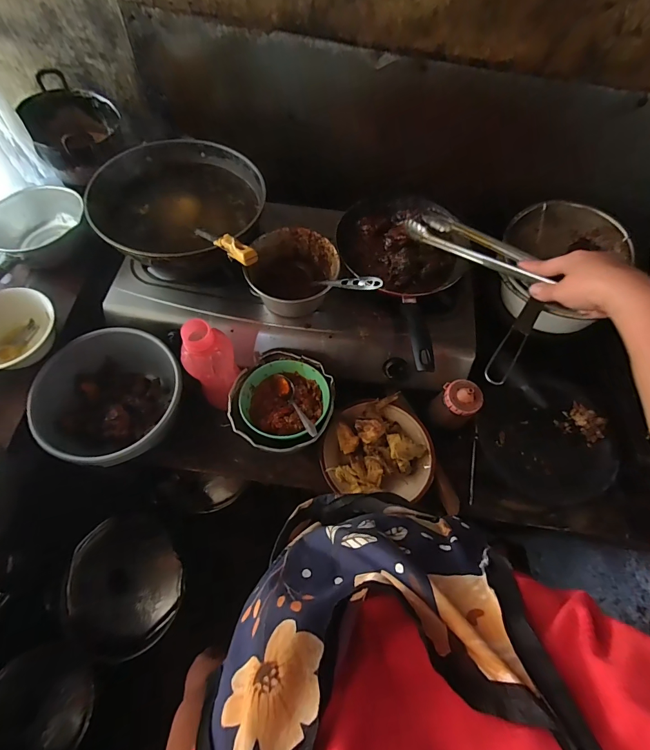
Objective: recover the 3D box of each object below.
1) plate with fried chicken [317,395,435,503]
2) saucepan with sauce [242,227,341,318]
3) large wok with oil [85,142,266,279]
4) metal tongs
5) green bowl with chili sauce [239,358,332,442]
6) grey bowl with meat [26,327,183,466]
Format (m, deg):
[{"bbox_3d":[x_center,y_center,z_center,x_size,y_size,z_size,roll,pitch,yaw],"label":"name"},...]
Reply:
[{"bbox_3d":[0.099,0.126,0.667,0.202,0.055,0.198,5,65,-1],"label":"plate with fried chicken"},{"bbox_3d":[-0.062,-0.184,0.703,0.169,0.098,0.167,5,65,-1],"label":"saucepan with sauce"},{"bbox_3d":[-0.260,-0.314,0.695,0.298,0.086,0.280,1,65,-3],"label":"large wok with oil"},{"bbox_3d":[0.223,-0.201,0.581,0.073,0.025,0.269,-22,43,-13],"label":"metal tongs"},{"bbox_3d":[-0.071,0.041,0.665,0.152,0.054,0.154,1,65,-3],"label":"green bowl with chili sauce"},{"bbox_3d":[-0.375,0.047,0.678,0.228,0.120,0.229,1,65,-3],"label":"grey bowl with meat"}]

